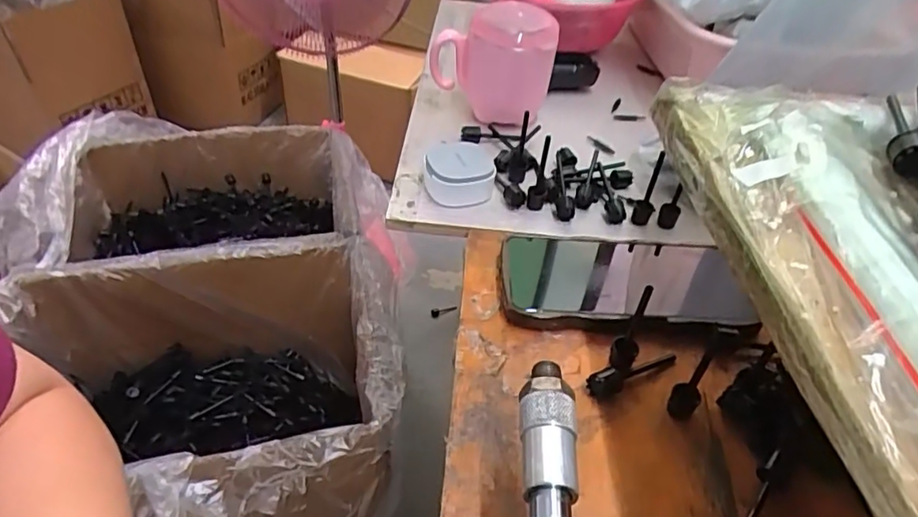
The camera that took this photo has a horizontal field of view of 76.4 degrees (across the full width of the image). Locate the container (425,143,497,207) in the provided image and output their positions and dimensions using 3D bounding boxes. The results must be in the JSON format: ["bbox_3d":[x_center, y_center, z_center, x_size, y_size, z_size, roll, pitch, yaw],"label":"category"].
[{"bbox_3d":[0.000,-0.072,0.474,0.055,0.028,0.060,3,43,-2],"label":"container"}]

